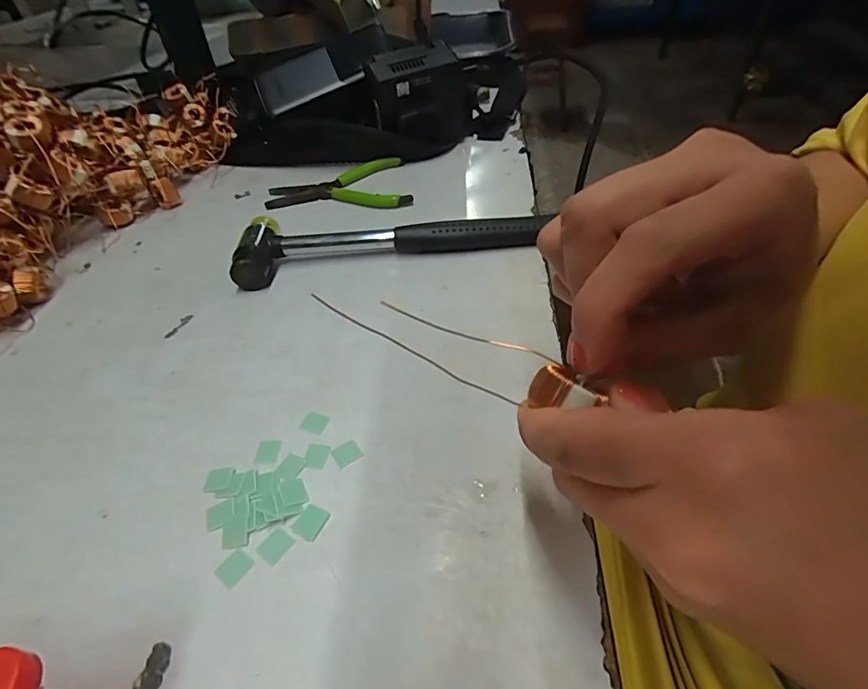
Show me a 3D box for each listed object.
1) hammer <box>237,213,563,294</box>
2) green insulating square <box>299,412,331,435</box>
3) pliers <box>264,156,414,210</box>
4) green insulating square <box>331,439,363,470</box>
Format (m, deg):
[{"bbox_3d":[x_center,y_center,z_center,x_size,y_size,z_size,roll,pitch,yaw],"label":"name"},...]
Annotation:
[{"bbox_3d":[-0.030,-0.075,0.318,0.200,0.024,0.058,-9,44,-4],"label":"hammer"},{"bbox_3d":[-0.057,0.037,0.222,0.012,0.004,0.010,14,51,16],"label":"green insulating square"},{"bbox_3d":[-0.081,-0.131,0.391,0.115,0.007,0.079,-10,44,-5],"label":"pliers"},{"bbox_3d":[-0.039,0.048,0.208,0.012,0.004,0.011,-28,48,-22],"label":"green insulating square"}]

